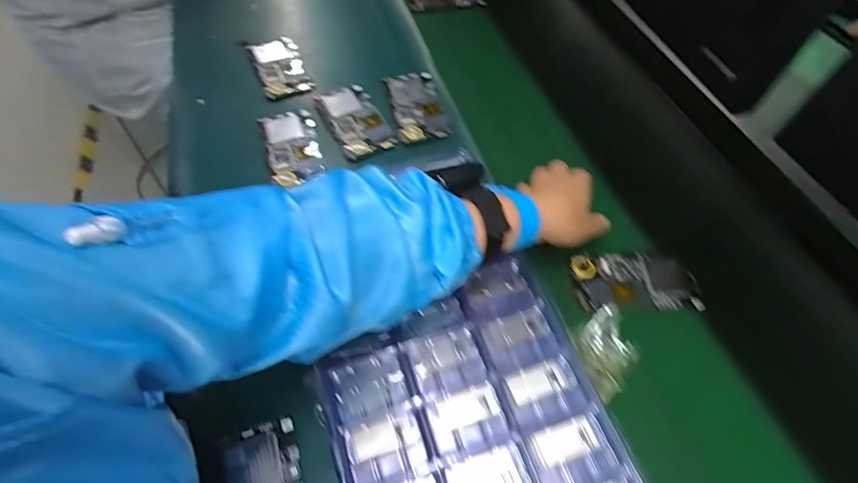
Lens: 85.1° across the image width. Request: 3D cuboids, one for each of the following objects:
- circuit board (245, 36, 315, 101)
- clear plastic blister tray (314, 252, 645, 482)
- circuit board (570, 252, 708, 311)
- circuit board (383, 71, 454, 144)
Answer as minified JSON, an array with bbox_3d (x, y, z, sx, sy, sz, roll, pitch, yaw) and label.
[{"bbox_3d":[-0.211,-0.247,0.660,0.066,0.019,0.127,-19,58,-15],"label":"circuit board"},{"bbox_3d":[0.028,0.140,0.371,0.207,0.037,0.263,-16,56,-9],"label":"clear plastic blister tray"},{"bbox_3d":[0.208,0.039,0.473,0.122,0.015,0.064,1,55,3],"label":"circuit board"},{"bbox_3d":[-0.017,-0.178,0.606,0.062,0.013,0.127,-11,56,-10],"label":"circuit board"}]

